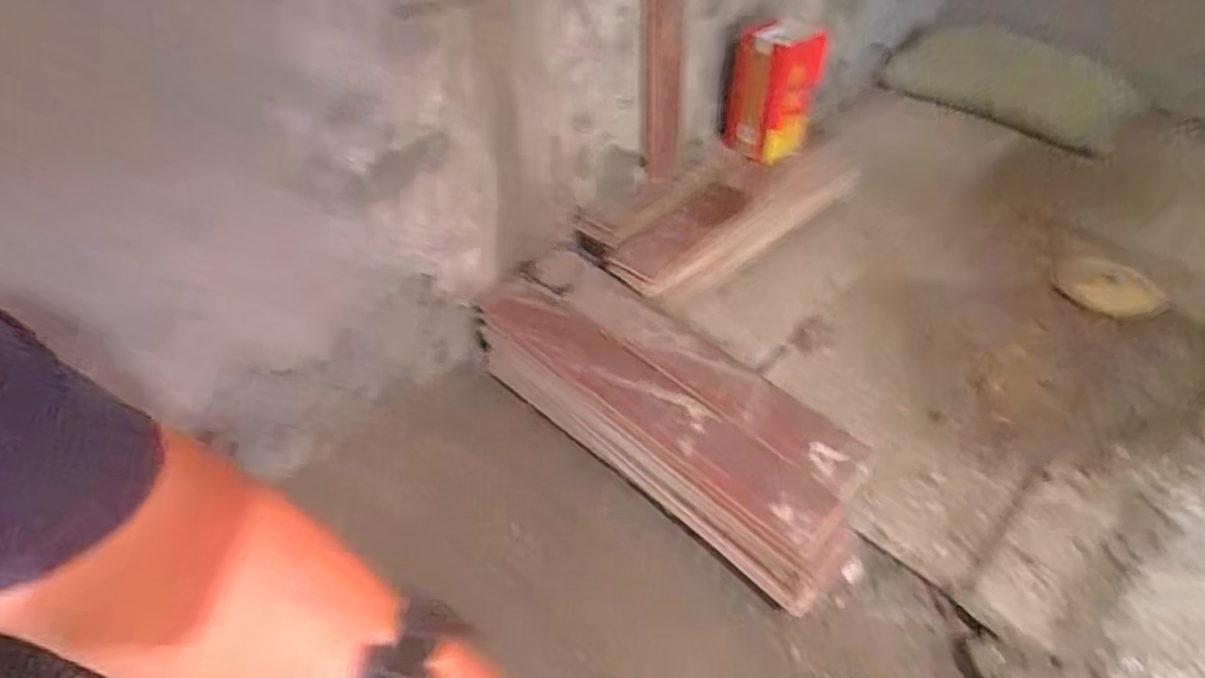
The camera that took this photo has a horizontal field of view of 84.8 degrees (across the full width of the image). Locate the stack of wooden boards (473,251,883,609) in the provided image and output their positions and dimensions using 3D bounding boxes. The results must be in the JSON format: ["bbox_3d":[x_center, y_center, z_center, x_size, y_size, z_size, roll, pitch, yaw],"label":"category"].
[{"bbox_3d":[0.119,0.132,1.289,0.836,0.188,0.290,33,54,30],"label":"stack of wooden boards"}]

